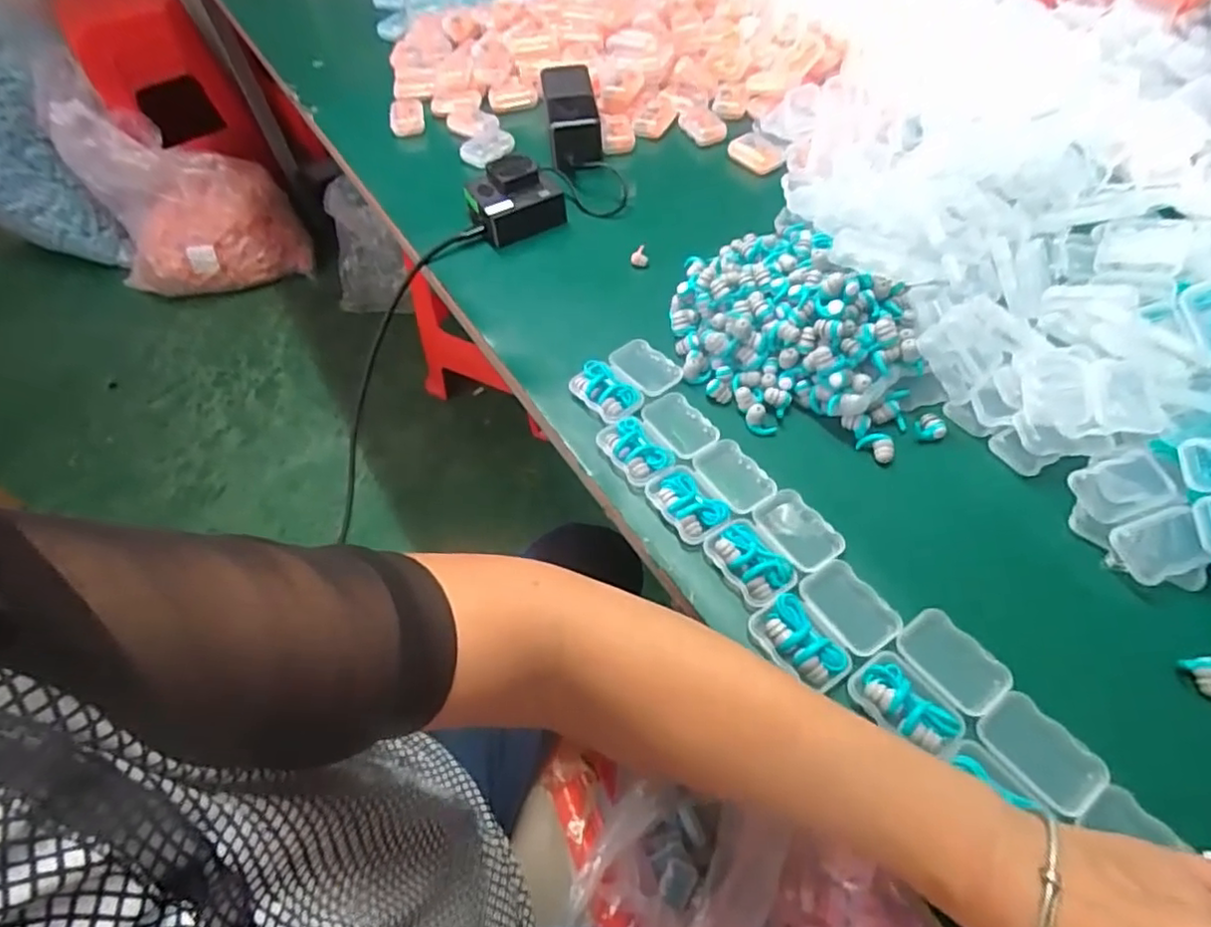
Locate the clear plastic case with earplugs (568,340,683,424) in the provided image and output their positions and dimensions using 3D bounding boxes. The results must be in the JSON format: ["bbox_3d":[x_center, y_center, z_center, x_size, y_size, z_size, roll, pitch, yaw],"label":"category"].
[{"bbox_3d":[0.016,-0.066,0.488,0.074,0.014,0.054,-37,61,-21],"label":"clear plastic case with earplugs"}]

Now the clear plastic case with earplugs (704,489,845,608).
[{"bbox_3d":[0.106,0.051,0.401,0.073,0.012,0.055,-29,59,-16],"label":"clear plastic case with earplugs"}]

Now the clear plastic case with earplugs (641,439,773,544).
[{"bbox_3d":[0.070,0.017,0.428,0.073,0.014,0.054,-29,58,-16],"label":"clear plastic case with earplugs"}]

